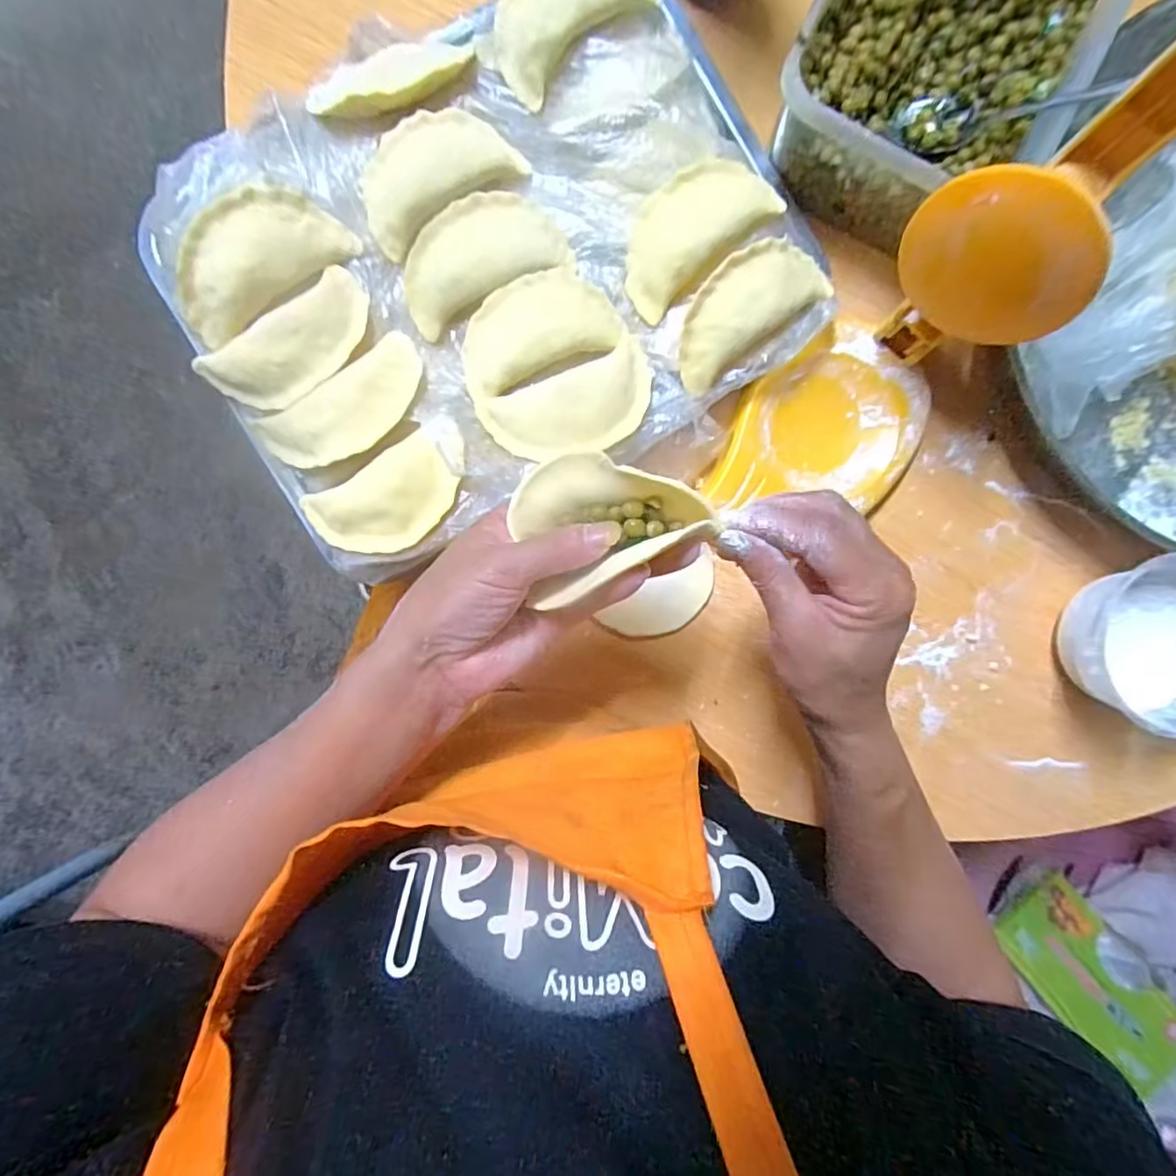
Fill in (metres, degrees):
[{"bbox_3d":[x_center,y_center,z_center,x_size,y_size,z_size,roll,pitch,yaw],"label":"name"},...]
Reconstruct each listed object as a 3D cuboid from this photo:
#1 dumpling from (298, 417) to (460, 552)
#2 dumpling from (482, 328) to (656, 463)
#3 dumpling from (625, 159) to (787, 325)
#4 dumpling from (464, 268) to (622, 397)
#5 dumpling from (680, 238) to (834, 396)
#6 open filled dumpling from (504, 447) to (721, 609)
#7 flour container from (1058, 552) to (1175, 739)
[{"bbox_3d":[-0.119,-0.056,0.370,0.104,0.018,0.057,-29,92,-1],"label":"dumpling"},{"bbox_3d":[-0.006,-0.112,0.375,0.111,0.027,0.058,-25,92,-2],"label":"dumpling"},{"bbox_3d":[0.062,-0.224,0.376,0.102,0.026,0.056,-43,92,-1],"label":"dumpling"},{"bbox_3d":[-0.033,-0.165,0.373,0.099,0.015,0.059,-24,92,-2],"label":"dumpling"},{"bbox_3d":[0.100,-0.179,0.381,0.113,0.033,0.051,-39,96,-4],"label":"dumpling"},{"bbox_3d":[0.008,-0.037,0.279,0.082,0.036,0.063,-24,95,-5],"label":"open filled dumpling"},{"bbox_3d":[0.373,0.036,0.402,0.106,0.064,0.111,0,91,-2],"label":"flour container"}]

